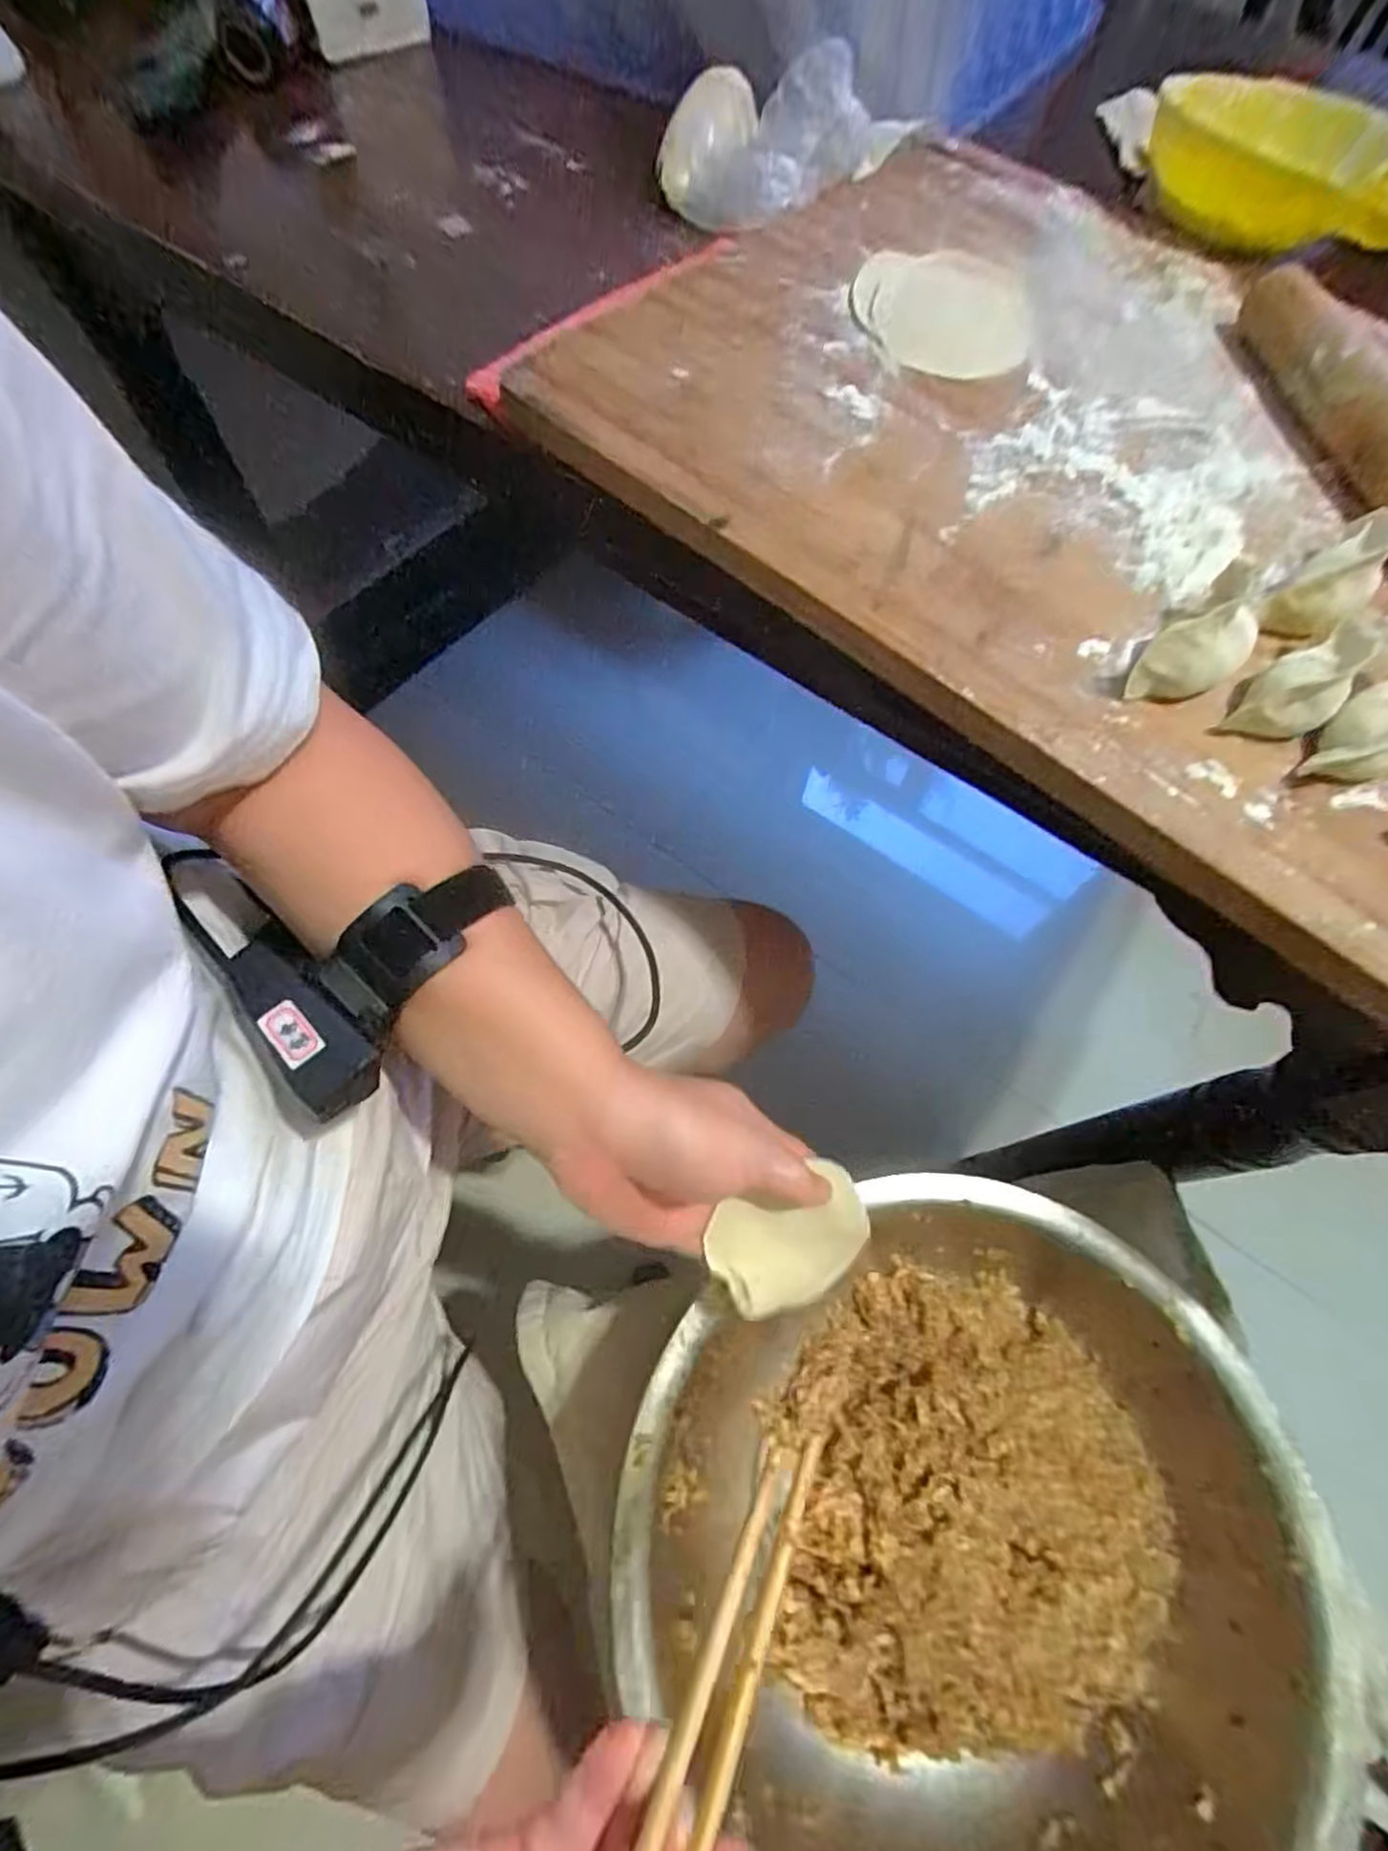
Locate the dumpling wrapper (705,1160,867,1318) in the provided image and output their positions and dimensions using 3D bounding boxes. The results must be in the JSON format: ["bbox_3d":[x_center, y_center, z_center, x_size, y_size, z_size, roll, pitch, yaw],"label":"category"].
[{"bbox_3d":[0.049,0.154,0.346,0.075,0.009,0.065,-28,107,2],"label":"dumpling wrapper"}]

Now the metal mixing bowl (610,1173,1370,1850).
[{"bbox_3d":[0.143,0.319,0.379,0.308,0.096,0.303,1,66,-2],"label":"metal mixing bowl"}]

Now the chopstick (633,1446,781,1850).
[{"bbox_3d":[-0.009,0.266,0.221,0.007,0.007,0.189,26,48,9],"label":"chopstick"}]

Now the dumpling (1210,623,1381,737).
[{"bbox_3d":[0.222,-0.088,0.263,0.026,0.030,0.043,42,71,15],"label":"dumpling"}]

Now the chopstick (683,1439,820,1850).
[{"bbox_3d":[0.003,0.274,0.223,0.007,0.009,0.191,25,51,8],"label":"chopstick"}]

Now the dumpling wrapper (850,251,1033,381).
[{"bbox_3d":[0.132,-0.327,0.387,0.093,0.008,0.099,16,71,0],"label":"dumpling wrapper"}]

